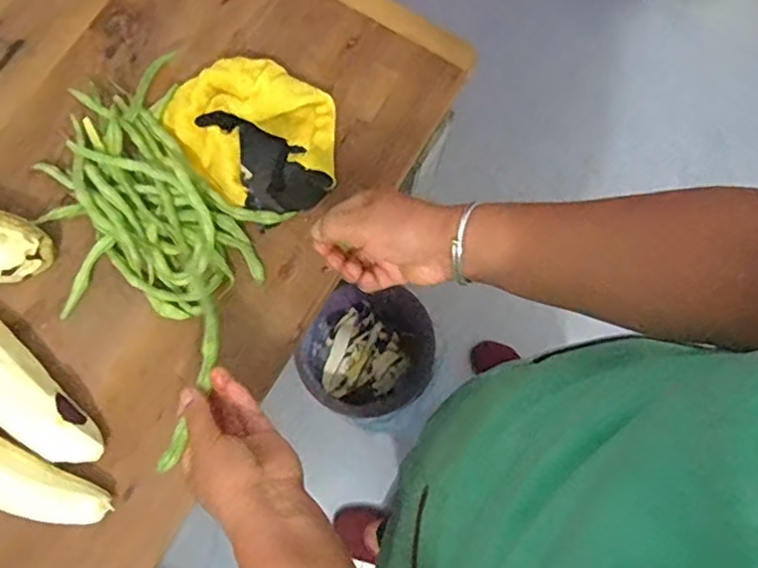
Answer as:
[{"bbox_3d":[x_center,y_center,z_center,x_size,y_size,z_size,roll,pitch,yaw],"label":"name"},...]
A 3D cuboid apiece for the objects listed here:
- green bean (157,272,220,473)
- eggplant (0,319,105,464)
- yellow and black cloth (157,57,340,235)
[{"bbox_3d":[-0.143,0.065,0.481,0.036,0.020,0.149,11,77,1],"label":"green bean"},{"bbox_3d":[-0.315,0.090,0.555,0.183,0.051,0.056,42,81,6],"label":"eggplant"},{"bbox_3d":[-0.111,-0.146,0.608,0.143,0.042,0.173,-37,82,-8],"label":"yellow and black cloth"}]

